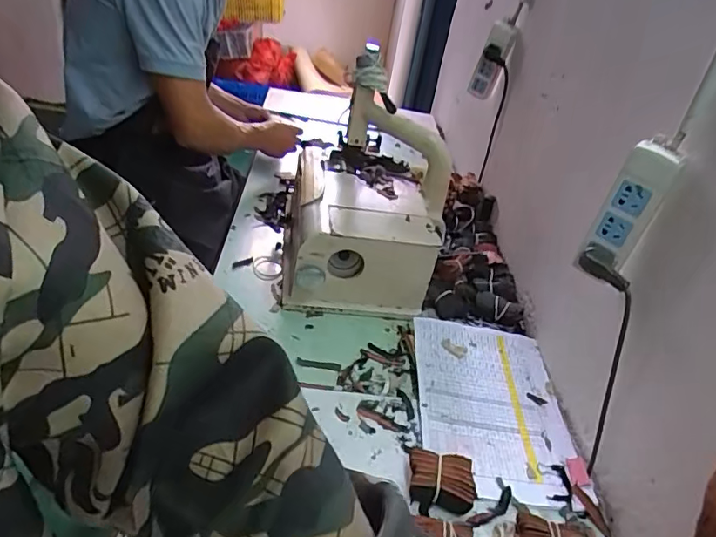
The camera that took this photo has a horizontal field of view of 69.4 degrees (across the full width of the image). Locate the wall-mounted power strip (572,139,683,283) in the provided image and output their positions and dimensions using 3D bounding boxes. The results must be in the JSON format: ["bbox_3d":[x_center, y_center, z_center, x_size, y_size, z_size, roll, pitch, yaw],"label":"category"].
[{"bbox_3d":[0.310,-0.065,0.600,0.060,0.160,0.029,21,37,17],"label":"wall-mounted power strip"}]

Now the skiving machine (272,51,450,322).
[{"bbox_3d":[0.018,-0.137,0.882,0.272,0.320,0.292,8,35,0],"label":"skiving machine"}]

